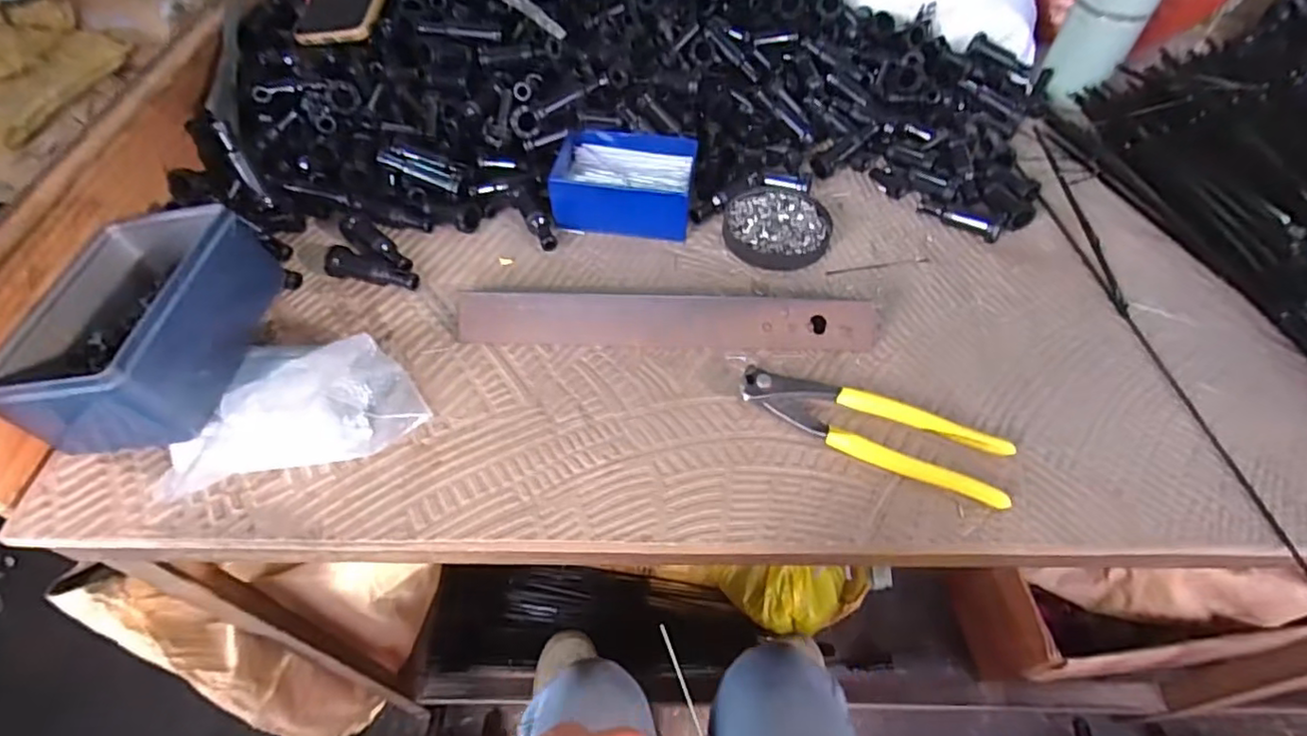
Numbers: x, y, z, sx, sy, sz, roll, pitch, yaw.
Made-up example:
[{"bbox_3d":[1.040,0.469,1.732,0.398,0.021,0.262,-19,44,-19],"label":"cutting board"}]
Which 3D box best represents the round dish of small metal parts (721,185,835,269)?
[{"bbox_3d":[0.101,-0.115,0.506,0.084,0.012,0.083,0,53,0],"label":"round dish of small metal parts"}]

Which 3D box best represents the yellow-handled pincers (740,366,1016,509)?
[{"bbox_3d":[0.135,0.036,0.390,0.163,0.012,0.047,20,55,13],"label":"yellow-handled pincers"}]

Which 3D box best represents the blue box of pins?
[{"bbox_3d":[-0.022,-0.153,0.515,0.110,0.046,0.080,8,53,5],"label":"blue box of pins"}]

